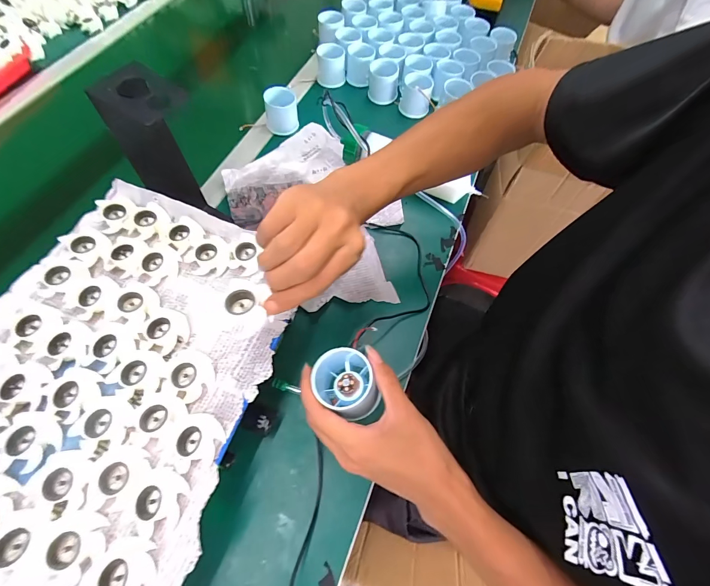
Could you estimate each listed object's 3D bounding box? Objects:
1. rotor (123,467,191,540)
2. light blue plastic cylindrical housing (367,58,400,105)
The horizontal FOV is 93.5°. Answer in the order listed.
[{"bbox_3d":[-0.151,0.157,0.249,0.041,0.013,0.043,12,63,5],"label":"rotor"},{"bbox_3d":[0.052,-0.386,0.610,0.053,0.050,0.064,4,62,-2],"label":"light blue plastic cylindrical housing"}]

